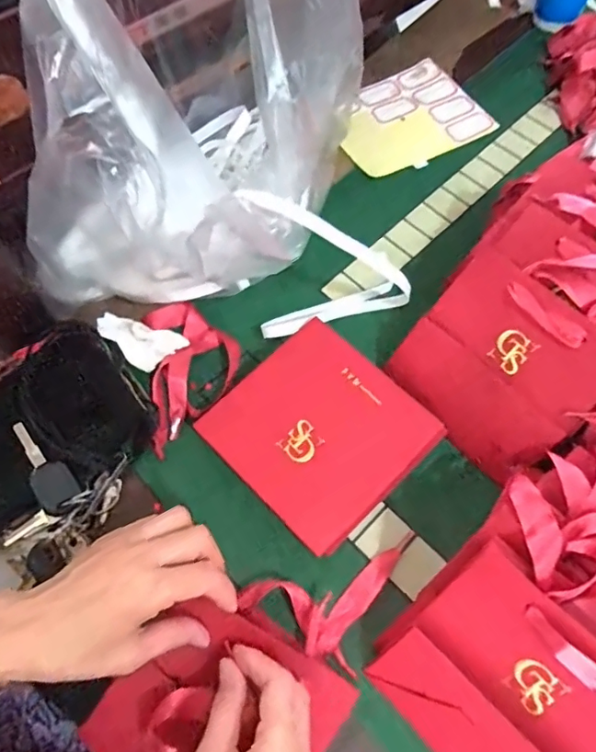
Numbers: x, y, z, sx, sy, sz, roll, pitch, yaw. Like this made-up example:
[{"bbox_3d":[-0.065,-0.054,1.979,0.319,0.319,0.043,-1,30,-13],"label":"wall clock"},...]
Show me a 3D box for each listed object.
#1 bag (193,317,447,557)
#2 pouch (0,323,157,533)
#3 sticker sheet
[{"bbox_3d":[0.018,0.045,0.421,0.141,0.029,0.135,42,71,17],"label":"bag"},{"bbox_3d":[-0.219,0.052,0.414,0.187,0.022,0.113,-32,96,-10],"label":"pouch"},{"bbox_3d":[0.120,-0.292,0.598,0.174,0.011,0.125,-28,69,-13],"label":"sticker sheet"}]

